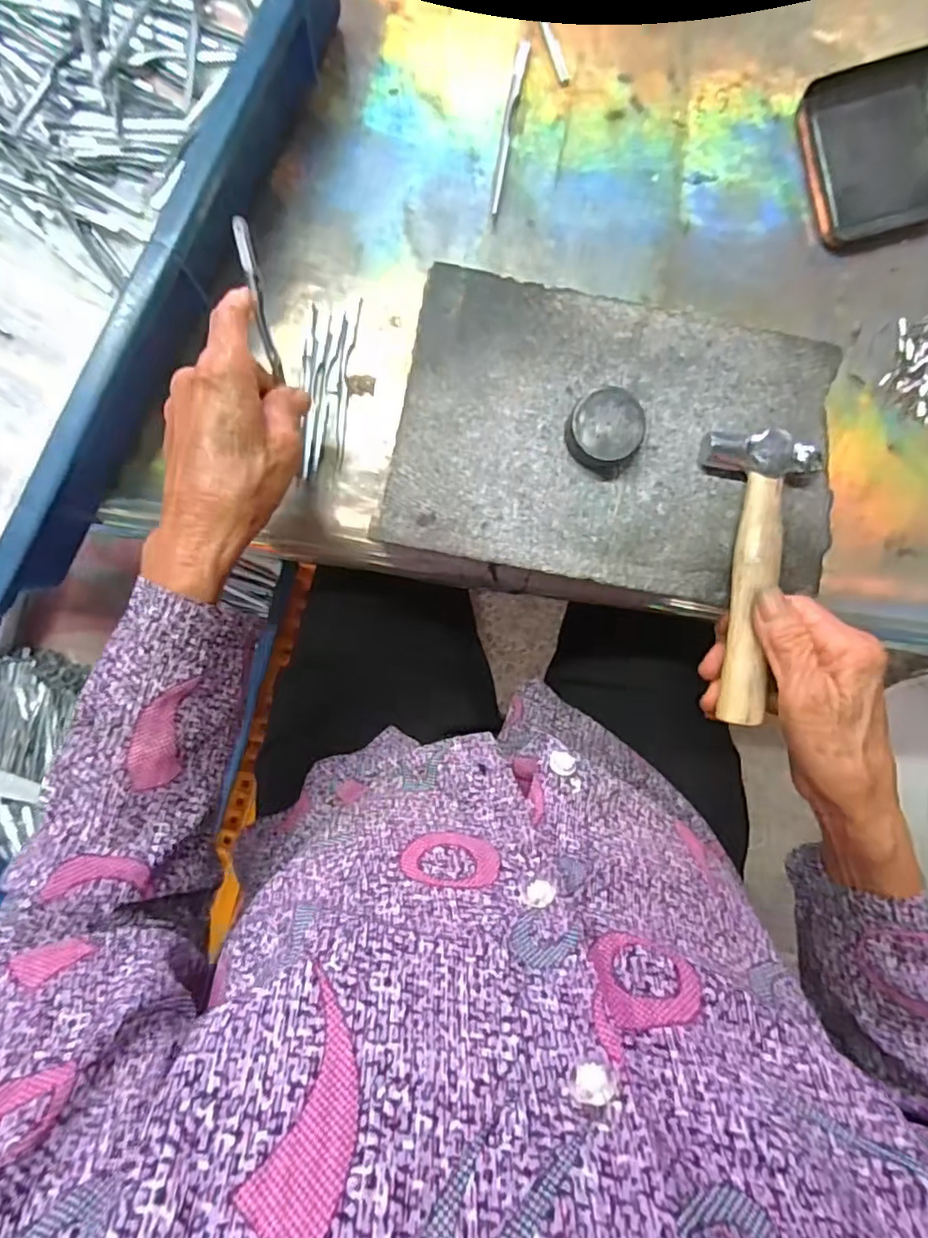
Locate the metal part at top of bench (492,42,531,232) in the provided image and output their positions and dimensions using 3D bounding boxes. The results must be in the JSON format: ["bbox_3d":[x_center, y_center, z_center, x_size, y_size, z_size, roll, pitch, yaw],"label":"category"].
[{"bbox_3d":[0.027,-0.297,0.370,0.008,0.007,0.111,11,92,-2],"label":"metal part at top of bench"}]

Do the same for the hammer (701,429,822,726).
[{"bbox_3d":[0.153,-0.022,0.317,0.057,0.015,0.150,5,87,-1],"label":"hammer"}]

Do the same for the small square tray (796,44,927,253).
[{"bbox_3d":[0.265,-0.294,0.378,0.100,0.013,0.104,-13,96,1],"label":"small square tray"}]

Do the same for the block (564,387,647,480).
[{"bbox_3d":[0.075,-0.099,0.318,0.039,0.022,0.038,0,92,-2],"label":"block"}]

